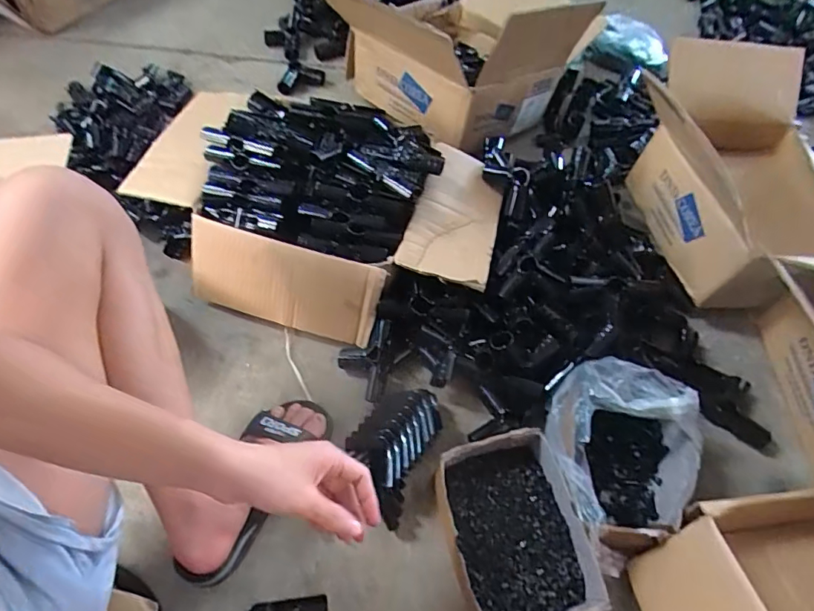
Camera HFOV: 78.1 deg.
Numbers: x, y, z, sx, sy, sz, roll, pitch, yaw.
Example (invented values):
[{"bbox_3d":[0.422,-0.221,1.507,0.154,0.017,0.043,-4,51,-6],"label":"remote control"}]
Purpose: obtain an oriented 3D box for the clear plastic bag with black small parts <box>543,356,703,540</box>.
[{"bbox_3d":[0.280,0.191,0.665,0.195,0.139,0.207,3,59,-2],"label":"clear plastic bag with black small parts"}]

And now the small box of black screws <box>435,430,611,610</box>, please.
[{"bbox_3d":[0.126,0.276,0.618,0.149,0.083,0.202,-13,61,-11],"label":"small box of black screws"}]

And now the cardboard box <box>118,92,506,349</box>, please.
[{"bbox_3d":[-0.143,-0.161,0.808,0.564,0.158,0.358,17,60,6],"label":"cardboard box"}]

